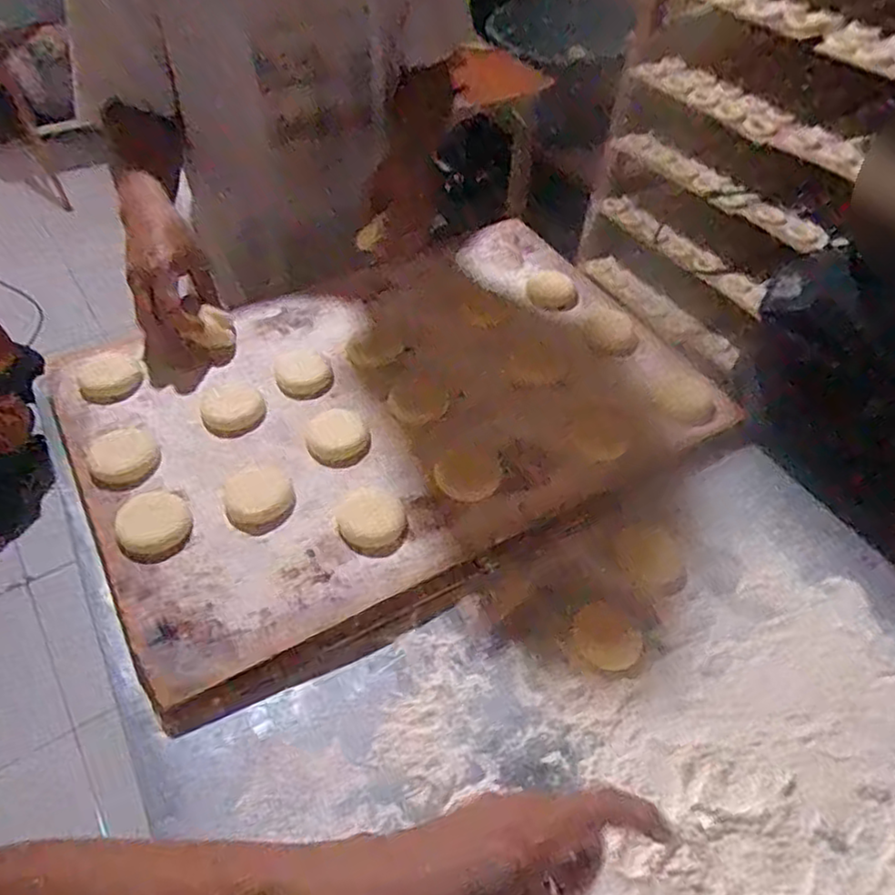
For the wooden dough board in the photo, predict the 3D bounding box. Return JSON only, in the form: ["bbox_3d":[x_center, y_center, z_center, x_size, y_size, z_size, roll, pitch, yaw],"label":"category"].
[{"bbox_3d":[-0.046,-0.052,0.710,0.608,0.024,0.405,-23,55,-24],"label":"wooden dough board"}]

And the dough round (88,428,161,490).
[{"bbox_3d":[-0.295,0.010,0.628,0.061,0.016,0.057,3,49,-3],"label":"dough round"}]

